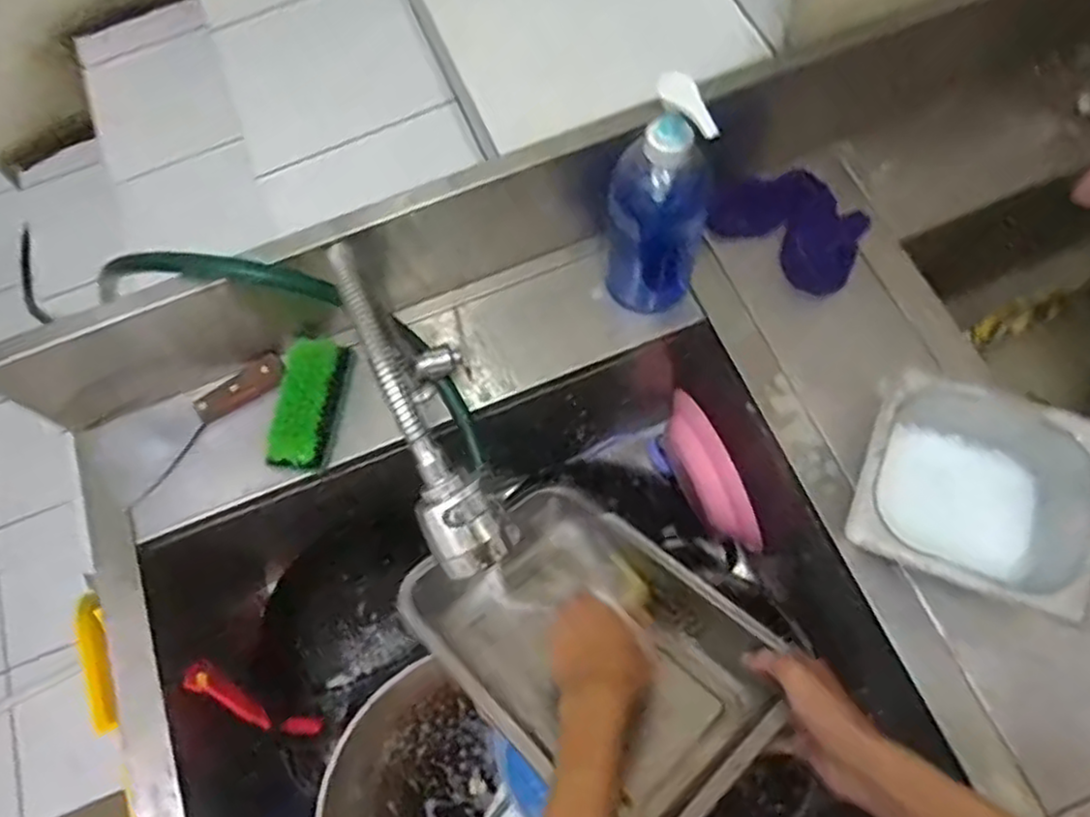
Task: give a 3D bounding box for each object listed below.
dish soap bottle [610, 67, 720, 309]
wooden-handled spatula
[{"bbox_3d":[0.104,-0.180,0.625,0.090,0.255,0.071,13,70,6],"label":"dish soap bottle"},{"bbox_3d":[-0.353,0.008,0.714,0.194,0.032,0.081,-37,73,-11],"label":"wooden-handled spatula"}]

